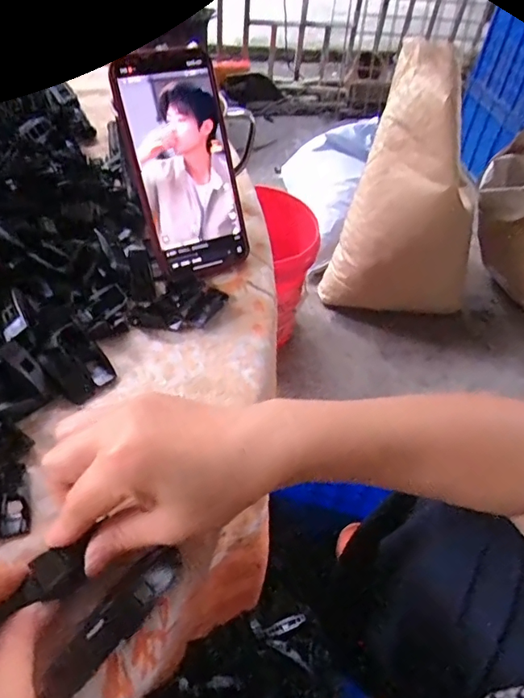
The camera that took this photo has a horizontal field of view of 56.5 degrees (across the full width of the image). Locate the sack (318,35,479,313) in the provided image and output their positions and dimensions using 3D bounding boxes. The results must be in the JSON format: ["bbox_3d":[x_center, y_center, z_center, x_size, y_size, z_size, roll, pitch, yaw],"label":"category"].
[{"bbox_3d":[0.359,-0.308,1.131,0.343,0.634,0.194,33,56,18],"label":"sack"}]

